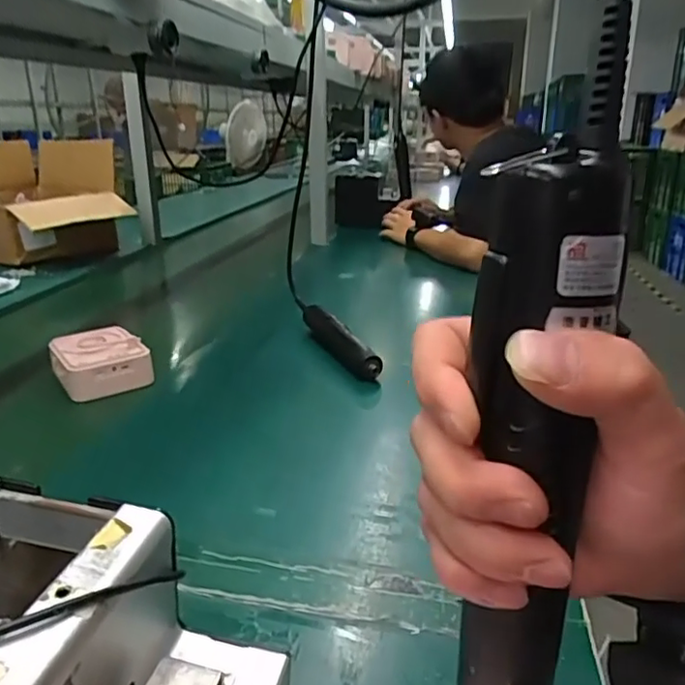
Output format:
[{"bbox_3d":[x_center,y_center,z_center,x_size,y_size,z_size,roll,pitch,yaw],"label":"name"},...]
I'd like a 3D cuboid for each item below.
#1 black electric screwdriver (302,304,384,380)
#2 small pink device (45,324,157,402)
[{"bbox_3d":[-0.007,-0.003,0.833,0.037,0.051,0.214,-10,22,-23],"label":"black electric screwdriver"},{"bbox_3d":[-0.305,0.024,0.754,0.096,0.055,0.111,-16,25,-35],"label":"small pink device"}]

